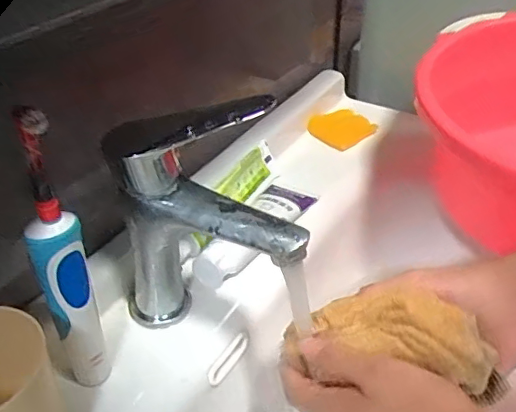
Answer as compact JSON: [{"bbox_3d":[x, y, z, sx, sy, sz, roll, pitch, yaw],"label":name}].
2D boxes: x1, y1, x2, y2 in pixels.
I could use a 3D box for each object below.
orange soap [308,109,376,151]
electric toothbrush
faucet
[{"bbox_3d":[0.102,-0.095,0.682,0.074,0.024,0.054,-22,42,-25],"label":"orange soap"},{"bbox_3d":[-0.118,0.036,0.334,0.029,0.214,0.028,-21,42,-24],"label":"electric toothbrush"},{"bbox_3d":[-0.027,0.014,0.397,0.136,0.179,0.067,14,40,19],"label":"faucet"}]

